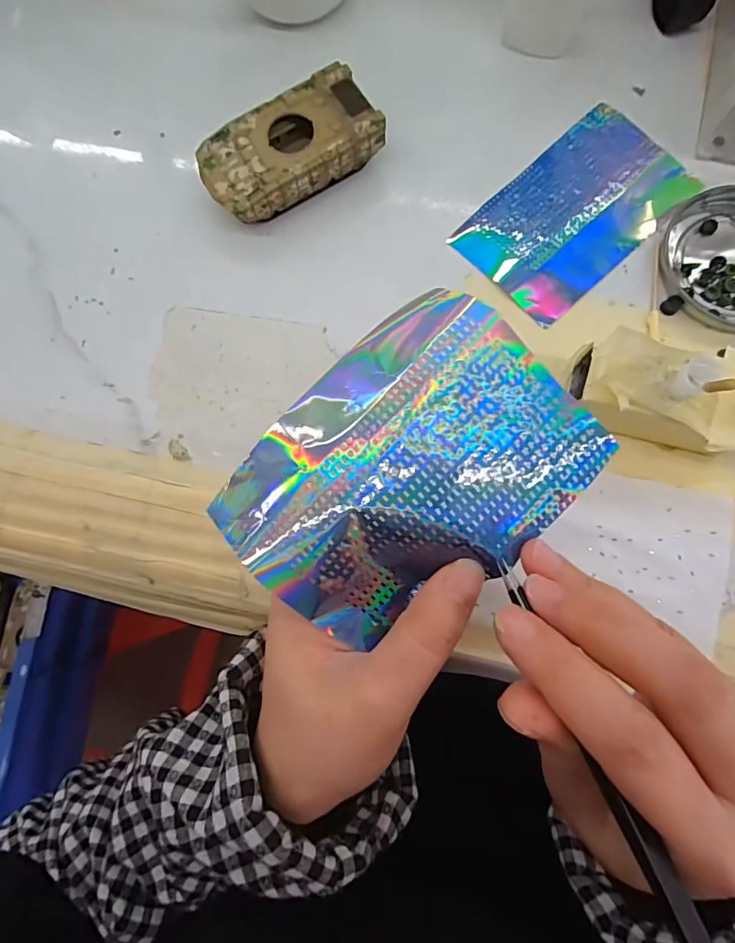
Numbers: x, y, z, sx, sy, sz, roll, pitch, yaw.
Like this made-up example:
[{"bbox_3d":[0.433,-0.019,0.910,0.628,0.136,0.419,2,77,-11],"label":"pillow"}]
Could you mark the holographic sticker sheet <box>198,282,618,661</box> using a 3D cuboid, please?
[{"bbox_3d":[0.012,0.001,0.171,0.121,0.024,0.093,-42,81,-4],"label":"holographic sticker sheet"}]

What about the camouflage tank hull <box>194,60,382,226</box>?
[{"bbox_3d":[-0.043,-0.176,0.262,0.095,0.025,0.051,-32,80,-2],"label":"camouflage tank hull"}]

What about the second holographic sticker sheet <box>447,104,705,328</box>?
[{"bbox_3d":[0.114,-0.143,0.260,0.122,0.004,0.075,-42,81,-4],"label":"second holographic sticker sheet"}]

